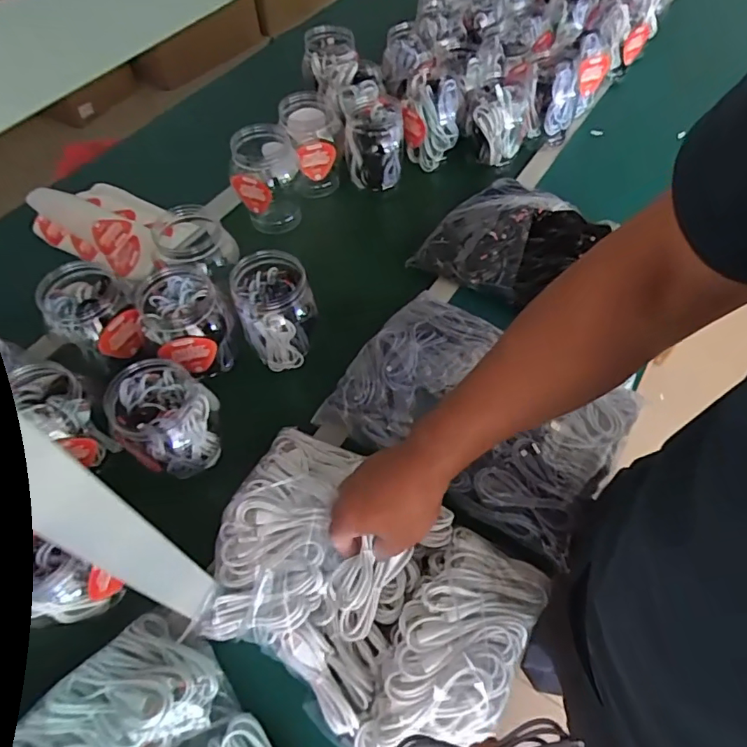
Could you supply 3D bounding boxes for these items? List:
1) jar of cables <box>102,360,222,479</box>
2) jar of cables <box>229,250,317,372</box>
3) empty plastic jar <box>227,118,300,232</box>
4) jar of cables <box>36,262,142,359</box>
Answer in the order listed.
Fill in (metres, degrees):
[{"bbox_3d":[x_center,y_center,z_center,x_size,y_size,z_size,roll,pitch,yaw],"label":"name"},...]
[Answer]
[{"bbox_3d":[-0.237,0.054,0.616,0.106,0.119,0.095,-25,59,-15],"label":"jar of cables"},{"bbox_3d":[-0.130,-0.084,0.714,0.095,0.138,0.097,-1,56,1],"label":"jar of cables"},{"bbox_3d":[-0.180,-0.322,0.891,0.107,0.159,0.097,-11,57,-6],"label":"empty plastic jar"},{"bbox_3d":[-0.366,-0.073,0.693,0.097,0.117,0.094,-1,56,1],"label":"jar of cables"}]

